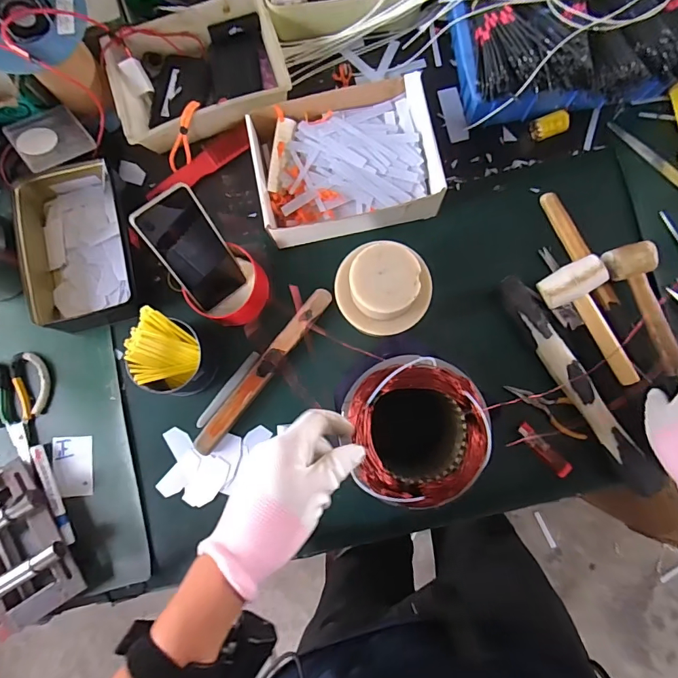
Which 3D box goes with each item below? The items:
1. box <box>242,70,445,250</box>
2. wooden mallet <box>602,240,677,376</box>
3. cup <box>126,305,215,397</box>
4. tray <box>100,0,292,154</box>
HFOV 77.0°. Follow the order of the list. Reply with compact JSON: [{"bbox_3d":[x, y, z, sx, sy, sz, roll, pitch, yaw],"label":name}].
[{"bbox_3d":[0.012,-0.248,0.602,0.243,0.077,0.197,-9,84,2],"label":"box"},{"bbox_3d":[0.413,-0.044,0.565,0.074,0.037,0.175,-26,84,1],"label":"wooden mallet"},{"bbox_3d":[-0.222,0.023,0.569,0.092,0.077,0.099,0,85,3],"label":"cup"},{"bbox_3d":[-0.204,-0.388,0.631,0.242,0.055,0.170,-20,84,1],"label":"tray"}]

